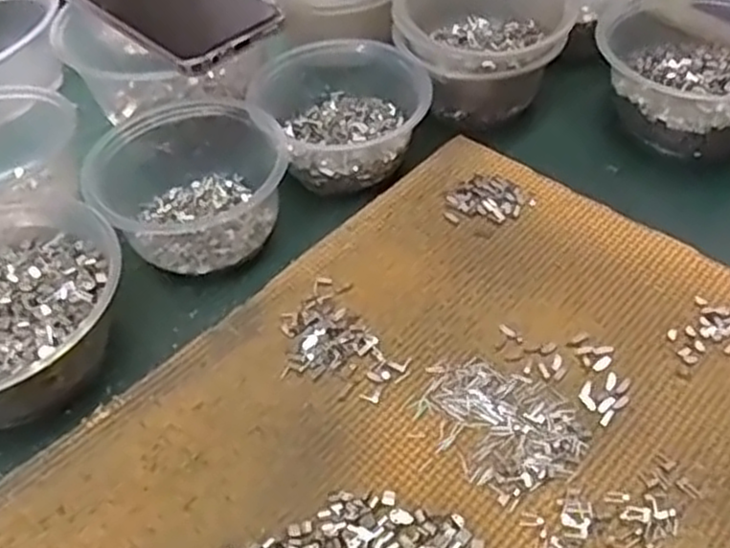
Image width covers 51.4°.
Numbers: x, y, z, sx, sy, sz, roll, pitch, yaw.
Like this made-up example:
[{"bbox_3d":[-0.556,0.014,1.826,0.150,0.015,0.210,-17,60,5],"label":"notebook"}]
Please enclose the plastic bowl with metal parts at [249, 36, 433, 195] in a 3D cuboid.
[{"bbox_3d":[-0.019,-0.112,0.501,0.100,0.048,0.119,-25,52,-17],"label":"plastic bowl with metal parts"}]

